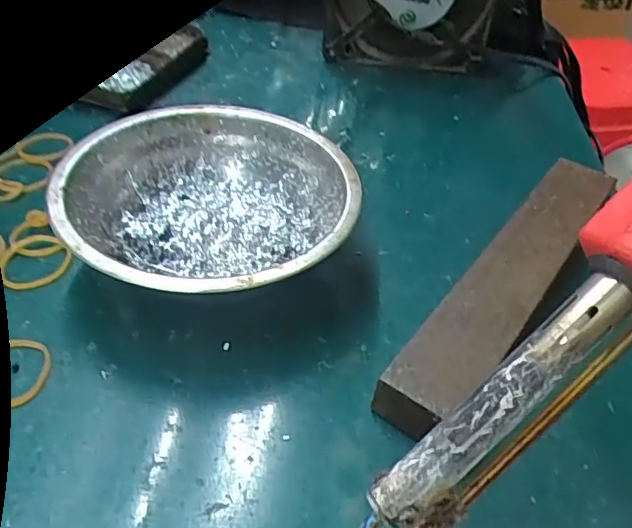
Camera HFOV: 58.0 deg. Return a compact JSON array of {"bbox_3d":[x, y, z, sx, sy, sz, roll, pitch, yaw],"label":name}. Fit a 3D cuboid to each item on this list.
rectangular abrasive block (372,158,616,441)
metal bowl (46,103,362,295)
[{"bbox_3d":[0.088,0.006,0.253,0.031,0.023,0.184,29,47,24],"label":"rectangular abrasive block"},{"bbox_3d":[-0.044,-0.022,0.256,0.117,0.042,0.120,3,42,-2],"label":"metal bowl"}]

